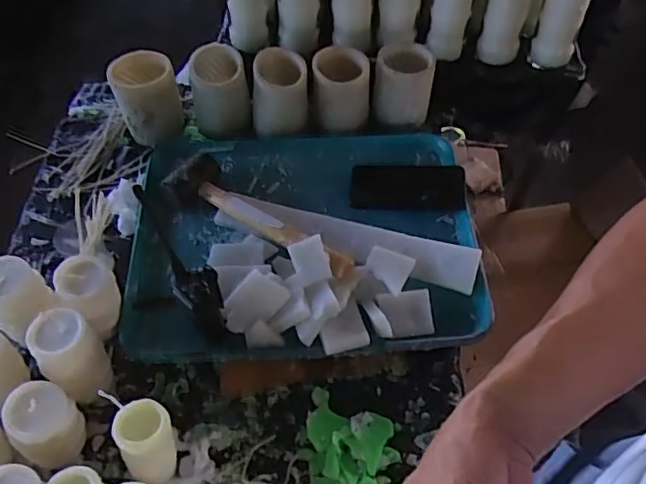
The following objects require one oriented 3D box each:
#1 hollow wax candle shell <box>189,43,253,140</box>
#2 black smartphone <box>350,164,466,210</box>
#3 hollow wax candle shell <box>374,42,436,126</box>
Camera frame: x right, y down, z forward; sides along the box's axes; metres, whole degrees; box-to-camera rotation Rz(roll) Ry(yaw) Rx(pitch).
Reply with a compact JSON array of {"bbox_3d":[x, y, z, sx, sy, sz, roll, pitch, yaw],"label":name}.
[{"bbox_3d":[-0.158,-0.232,0.896,0.086,0.101,0.090,-8,54,-7],"label":"hollow wax candle shell"},{"bbox_3d":[0.122,-0.083,0.833,0.160,0.014,0.079,4,54,3],"label":"black smartphone"},{"bbox_3d":[0.124,-0.252,0.902,0.088,0.095,0.090,3,54,2],"label":"hollow wax candle shell"}]

